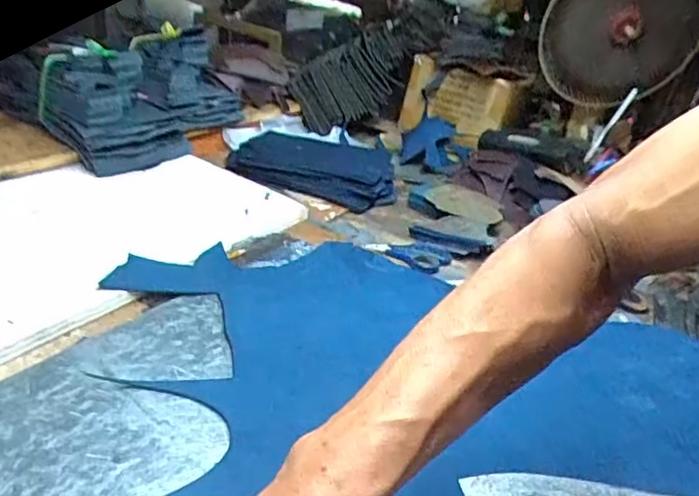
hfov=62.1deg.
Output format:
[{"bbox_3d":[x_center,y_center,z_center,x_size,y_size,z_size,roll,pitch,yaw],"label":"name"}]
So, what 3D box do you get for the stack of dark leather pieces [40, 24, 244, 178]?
[{"bbox_3d":[-0.331,-0.262,0.999,0.146,0.167,0.365,21,28,17],"label":"stack of dark leather pieces"}]

